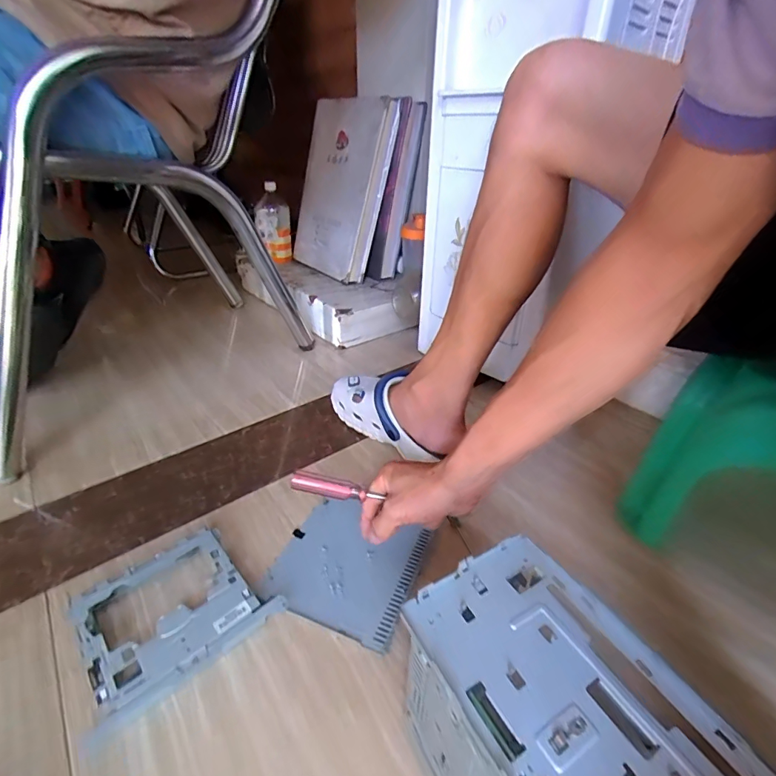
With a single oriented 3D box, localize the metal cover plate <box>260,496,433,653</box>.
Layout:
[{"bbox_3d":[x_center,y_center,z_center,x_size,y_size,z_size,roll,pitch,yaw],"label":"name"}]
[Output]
[{"bbox_3d":[-0.045,0.195,0.487,0.155,0.017,0.148,14,33,19],"label":"metal cover plate"}]

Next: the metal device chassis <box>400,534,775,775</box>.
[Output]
[{"bbox_3d":[0.107,0.227,0.253,0.116,0.132,0.209,-16,35,-27],"label":"metal device chassis"}]

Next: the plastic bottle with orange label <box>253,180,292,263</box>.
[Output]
[{"bbox_3d":[-0.318,-0.444,1.193,0.090,0.198,0.102,-5,32,-11],"label":"plastic bottle with orange label"}]

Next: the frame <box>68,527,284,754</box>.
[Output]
[{"bbox_3d":[-0.209,0.217,0.413,0.157,0.034,0.141,-25,40,-36],"label":"frame"}]

